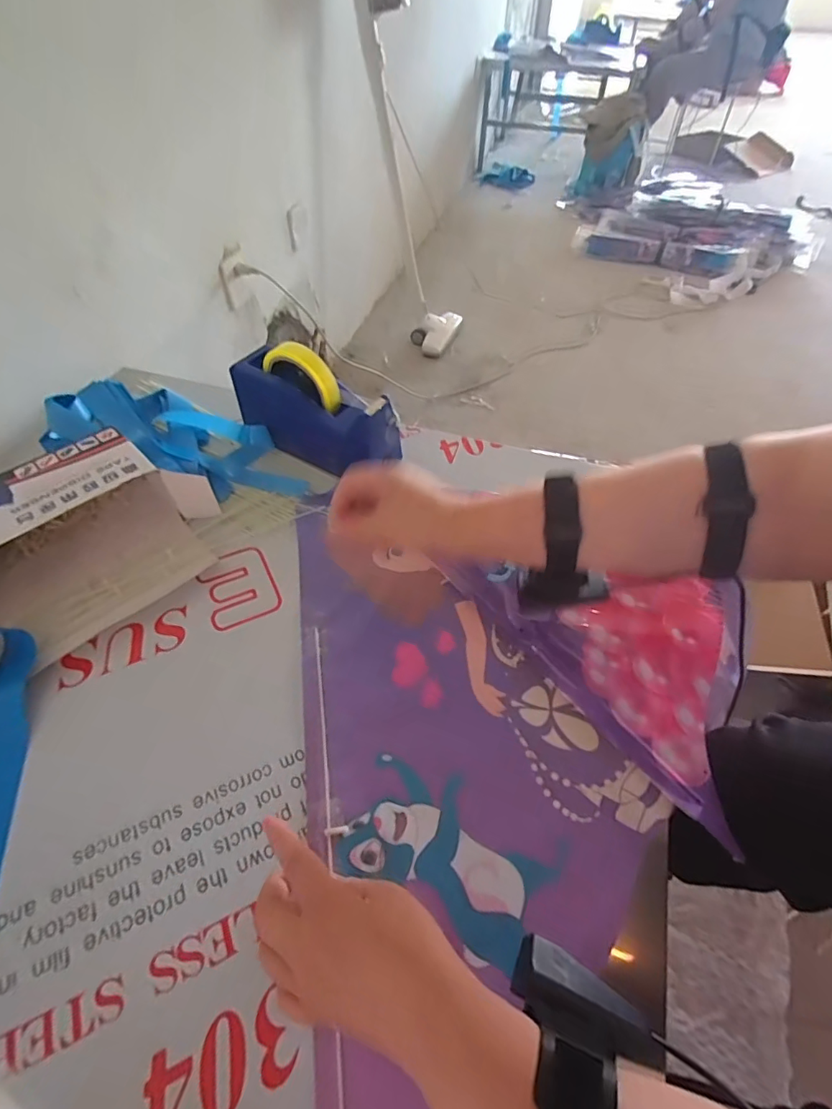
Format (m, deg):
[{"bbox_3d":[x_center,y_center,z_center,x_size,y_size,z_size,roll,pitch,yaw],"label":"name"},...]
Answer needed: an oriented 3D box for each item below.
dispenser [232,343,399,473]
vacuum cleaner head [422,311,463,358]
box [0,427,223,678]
[{"bbox_3d":[-0.115,-0.168,0.582,0.198,0.124,0.066,24,56,17],"label":"dispenser"},{"bbox_3d":[0.072,-0.732,1.644,0.107,0.032,0.206,26,69,-3],"label":"vacuum cleaner head"},{"bbox_3d":[-0.337,-0.009,0.486,0.264,0.081,0.175,-36,60,-25],"label":"box"}]

